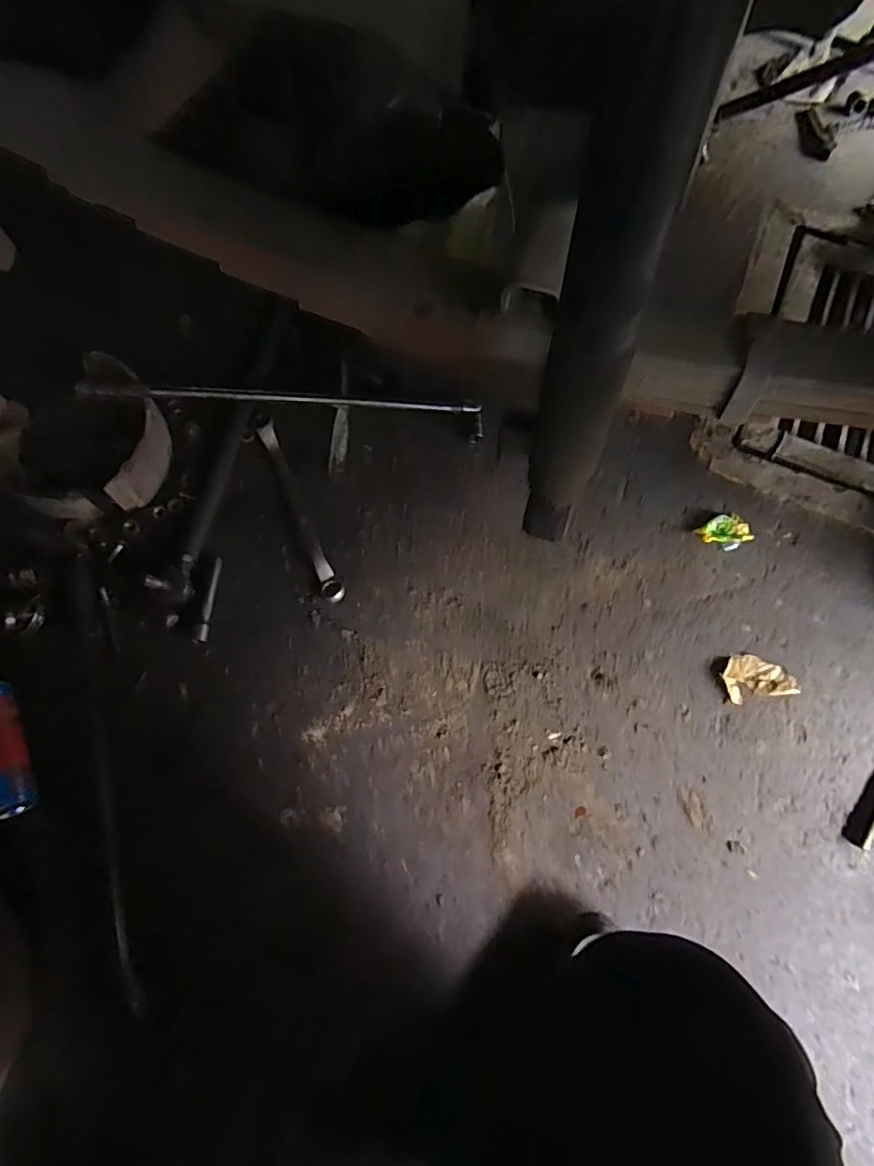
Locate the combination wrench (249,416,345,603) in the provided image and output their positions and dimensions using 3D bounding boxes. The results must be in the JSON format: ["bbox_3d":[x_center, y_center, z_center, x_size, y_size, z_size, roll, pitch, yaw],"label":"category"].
[{"bbox_3d":[-0.206,-0.114,0.793,0.028,0.017,0.323,-25,72,-8],"label":"combination wrench"}]

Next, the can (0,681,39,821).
[{"bbox_3d":[-0.524,0.187,0.652,0.046,0.042,0.185,-20,71,-6],"label":"can"}]

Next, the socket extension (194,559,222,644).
[{"bbox_3d":[-0.312,0.023,0.744,0.016,0.012,0.120,3,71,2],"label":"socket extension"}]

